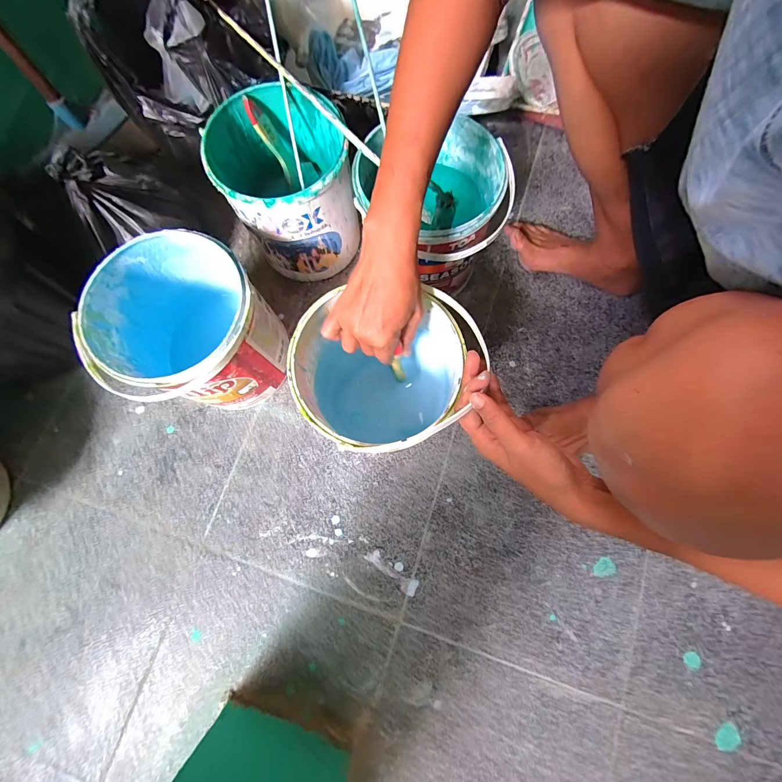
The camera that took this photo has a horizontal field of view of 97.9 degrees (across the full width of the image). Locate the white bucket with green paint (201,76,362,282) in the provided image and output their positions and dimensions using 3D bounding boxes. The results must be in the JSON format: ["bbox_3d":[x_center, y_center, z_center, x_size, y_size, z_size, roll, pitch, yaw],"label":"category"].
[{"bbox_3d":[-0.141,-0.291,0.502,0.168,0.178,0.174,0,78,1],"label":"white bucket with green paint"}]

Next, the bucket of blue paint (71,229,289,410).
[{"bbox_3d":[-0.249,-0.075,0.463,0.198,0.189,0.180,0,78,1],"label":"bucket of blue paint"}]

